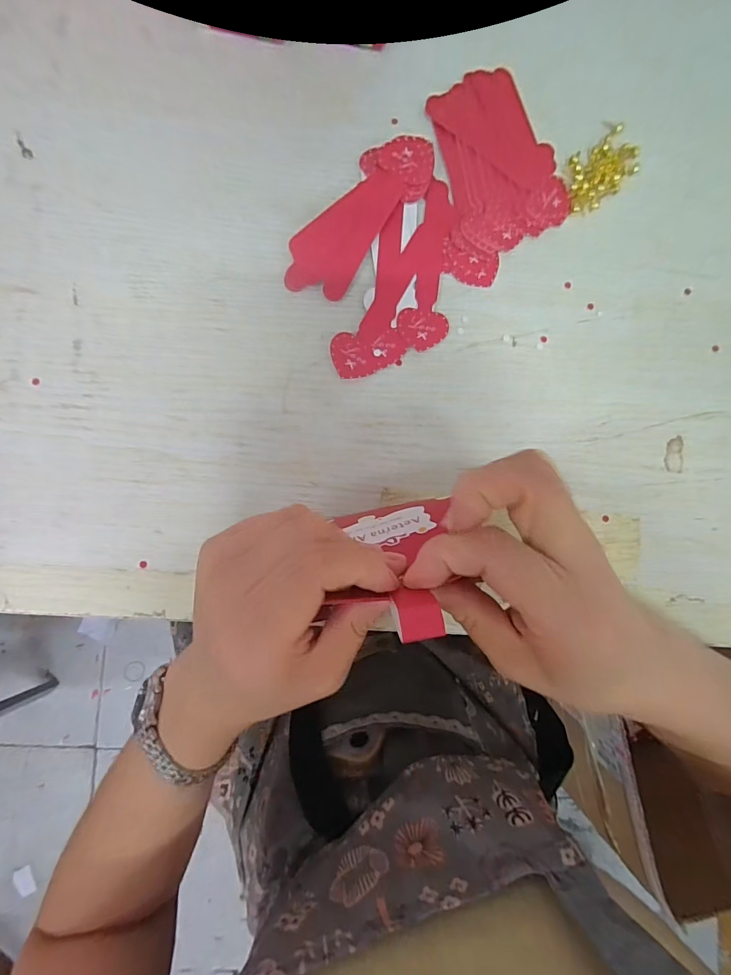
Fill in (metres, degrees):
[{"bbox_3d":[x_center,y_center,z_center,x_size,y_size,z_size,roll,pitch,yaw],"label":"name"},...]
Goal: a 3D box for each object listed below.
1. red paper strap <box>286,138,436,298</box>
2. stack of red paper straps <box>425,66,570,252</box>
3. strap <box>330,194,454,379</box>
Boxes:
[{"bbox_3d":[-0.003,-0.188,0.296,0.046,0.008,0.133,38,85,0],"label":"red paper strap"},{"bbox_3d":[0.096,-0.236,0.306,0.081,0.004,0.128,-14,87,-4],"label":"stack of red paper straps"},{"bbox_3d":[0.018,-0.141,0.296,0.032,0.004,0.144,27,85,-1],"label":"strap"}]

